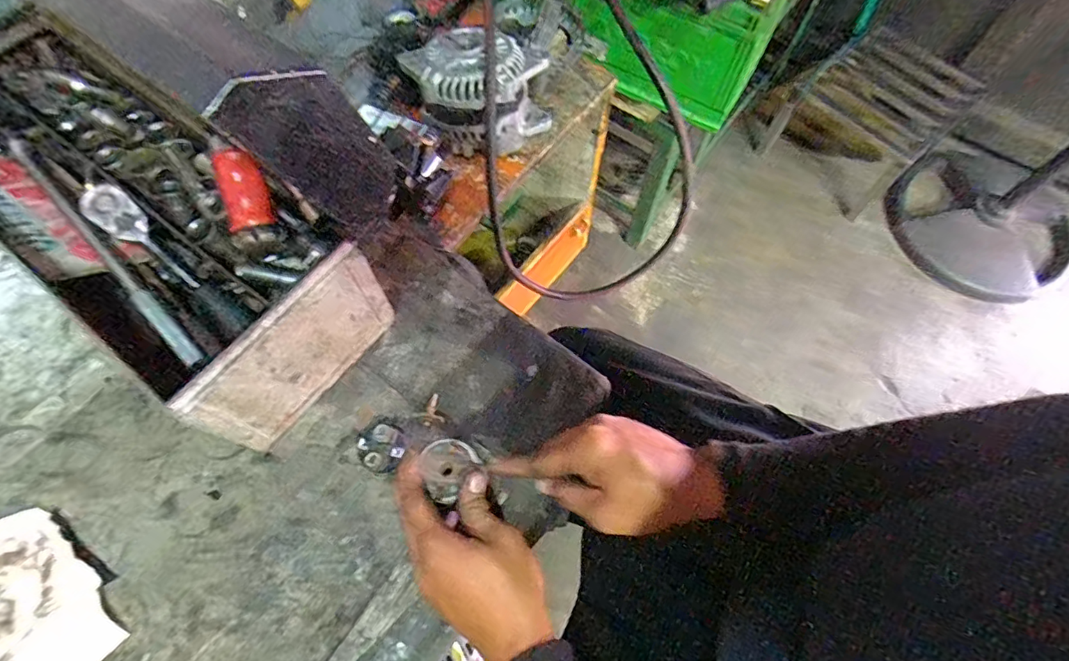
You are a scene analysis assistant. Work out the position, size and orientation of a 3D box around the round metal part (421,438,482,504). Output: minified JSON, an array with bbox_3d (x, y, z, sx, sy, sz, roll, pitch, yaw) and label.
[{"bbox_3d":[-0.071,0.110,0.418,0.043,0.007,0.046,33,70,13],"label":"round metal part"}]

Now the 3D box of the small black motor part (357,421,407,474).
[{"bbox_3d":[-0.145,0.109,0.489,0.049,0.029,0.045,0,66,0],"label":"small black motor part"}]

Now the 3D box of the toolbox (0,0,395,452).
[{"bbox_3d":[-0.398,-0.106,0.520,0.487,0.148,0.179,34,70,13],"label":"toolbox"}]

